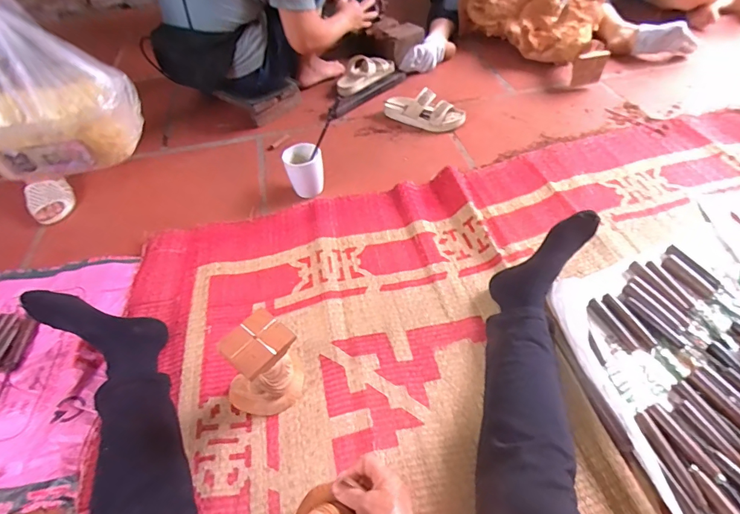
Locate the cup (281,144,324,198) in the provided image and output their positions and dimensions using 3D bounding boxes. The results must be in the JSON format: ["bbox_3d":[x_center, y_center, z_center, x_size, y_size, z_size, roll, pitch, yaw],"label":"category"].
[{"bbox_3d":[-0.153,-0.206,0.999,0.083,0.096,0.082,-3,49,4],"label":"cup"}]

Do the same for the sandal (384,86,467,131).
[{"bbox_3d":[0.145,-0.407,1.167,0.218,0.065,0.082,21,55,23],"label":"sandal"}]

